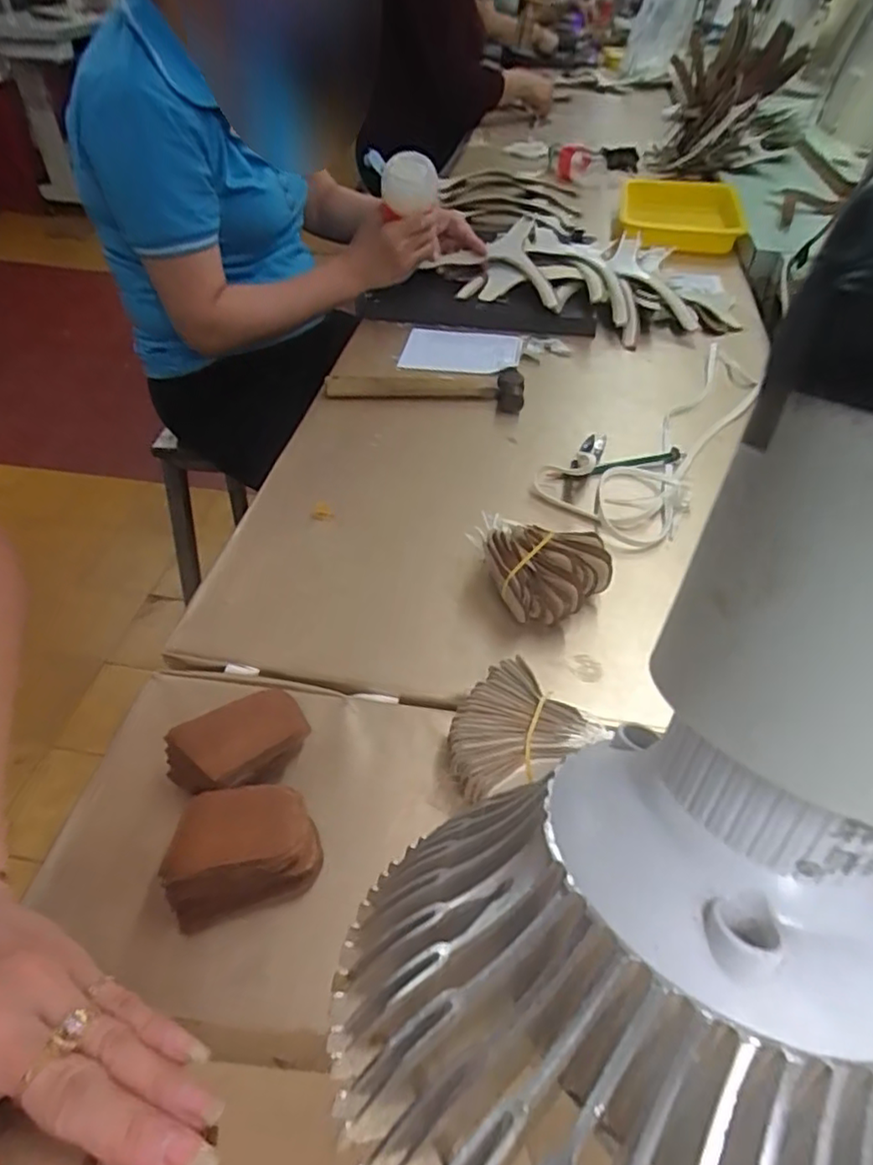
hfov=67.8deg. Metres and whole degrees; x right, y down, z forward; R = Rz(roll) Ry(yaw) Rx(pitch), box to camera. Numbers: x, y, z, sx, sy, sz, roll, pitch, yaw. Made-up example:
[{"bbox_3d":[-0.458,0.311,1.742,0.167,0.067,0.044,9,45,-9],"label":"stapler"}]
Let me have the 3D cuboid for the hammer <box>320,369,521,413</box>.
[{"bbox_3d":[-0.012,-0.217,0.723,0.216,0.033,0.054,6,46,5],"label":"hammer"}]

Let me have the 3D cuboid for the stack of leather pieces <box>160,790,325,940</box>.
[{"bbox_3d":[-0.104,0.142,0.349,0.077,0.044,0.056,-13,47,-15],"label":"stack of leather pieces"}]

